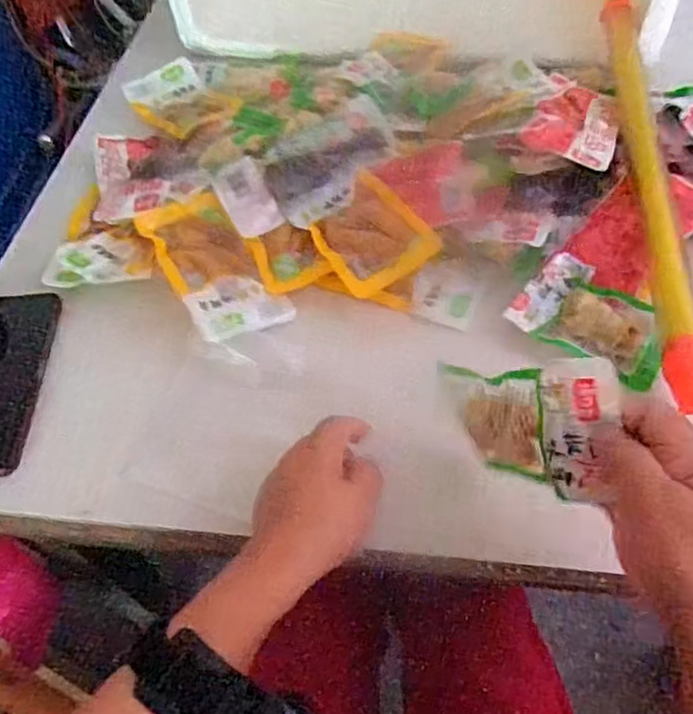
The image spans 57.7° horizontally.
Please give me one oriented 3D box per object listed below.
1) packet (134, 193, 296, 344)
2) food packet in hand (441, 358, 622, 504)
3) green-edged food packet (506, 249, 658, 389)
[{"bbox_3d":[-0.109,-0.075,0.512,0.070,0.012,0.141,-32,74,-17],"label":"packet"},{"bbox_3d":[0.103,0.040,0.354,0.005,0.076,0.106,-17,9,-39],"label":"food packet in hand"},{"bbox_3d":[0.192,-0.029,0.489,0.117,0.015,0.079,36,65,24],"label":"green-edged food packet"}]

